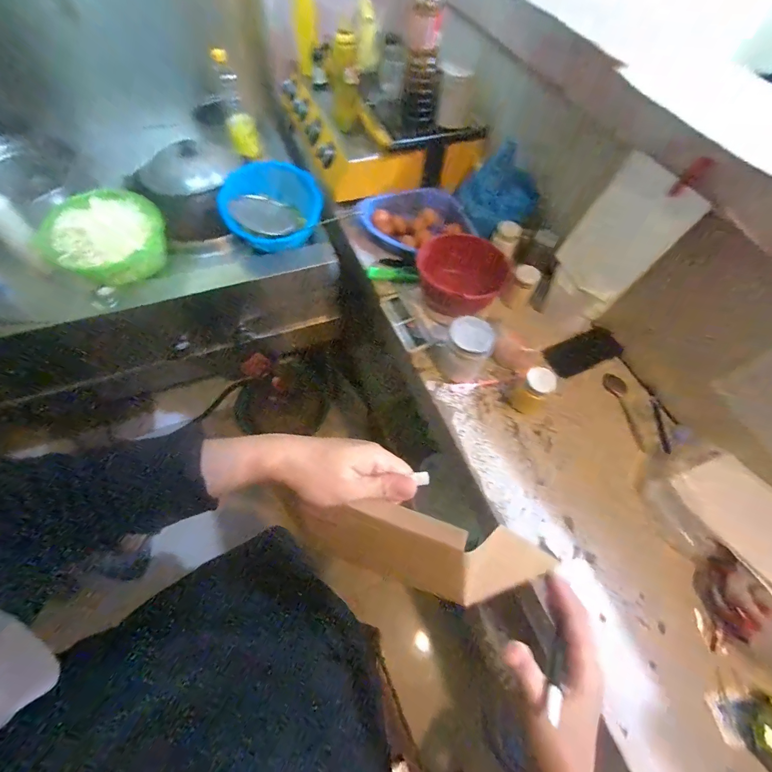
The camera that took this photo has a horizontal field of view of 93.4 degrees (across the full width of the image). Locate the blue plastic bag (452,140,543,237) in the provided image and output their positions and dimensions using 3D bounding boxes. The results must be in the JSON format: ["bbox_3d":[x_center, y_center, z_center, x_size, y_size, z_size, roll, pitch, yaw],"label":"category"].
[{"bbox_3d":[0.278,-0.478,0.905,0.125,0.143,0.180,-29,68,-17],"label":"blue plastic bag"}]

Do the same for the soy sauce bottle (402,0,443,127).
[{"bbox_3d":[0.080,-0.689,0.745,0.071,0.233,0.079,7,61,-1],"label":"soy sauce bottle"}]

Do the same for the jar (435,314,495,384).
[{"bbox_3d":[0.154,-0.068,0.700,0.085,0.105,0.084,1,63,-3],"label":"jar"}]

